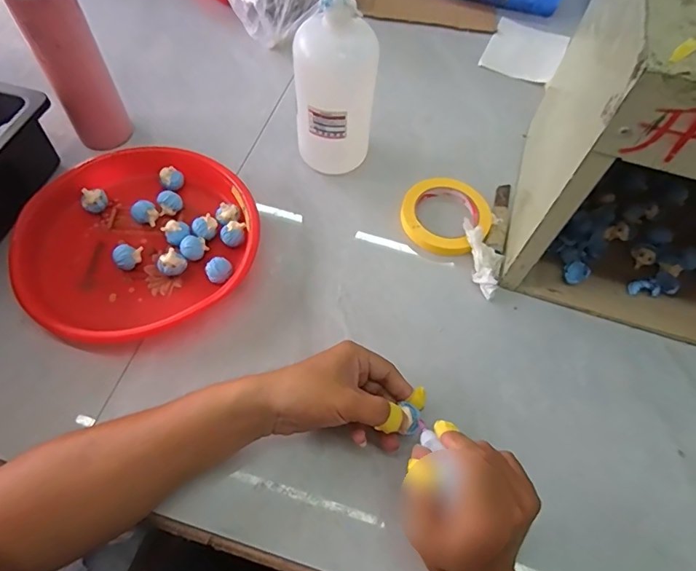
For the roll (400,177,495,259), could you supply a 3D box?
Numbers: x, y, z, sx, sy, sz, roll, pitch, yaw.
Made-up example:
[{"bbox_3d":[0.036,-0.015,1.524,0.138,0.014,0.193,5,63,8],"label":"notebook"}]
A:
[{"bbox_3d":[0.117,-0.086,0.570,0.105,0.022,0.099,1,60,-2],"label":"roll"}]

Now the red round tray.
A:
[{"bbox_3d":[-0.232,-0.056,0.524,0.243,0.049,0.245,1,60,-2],"label":"red round tray"}]

